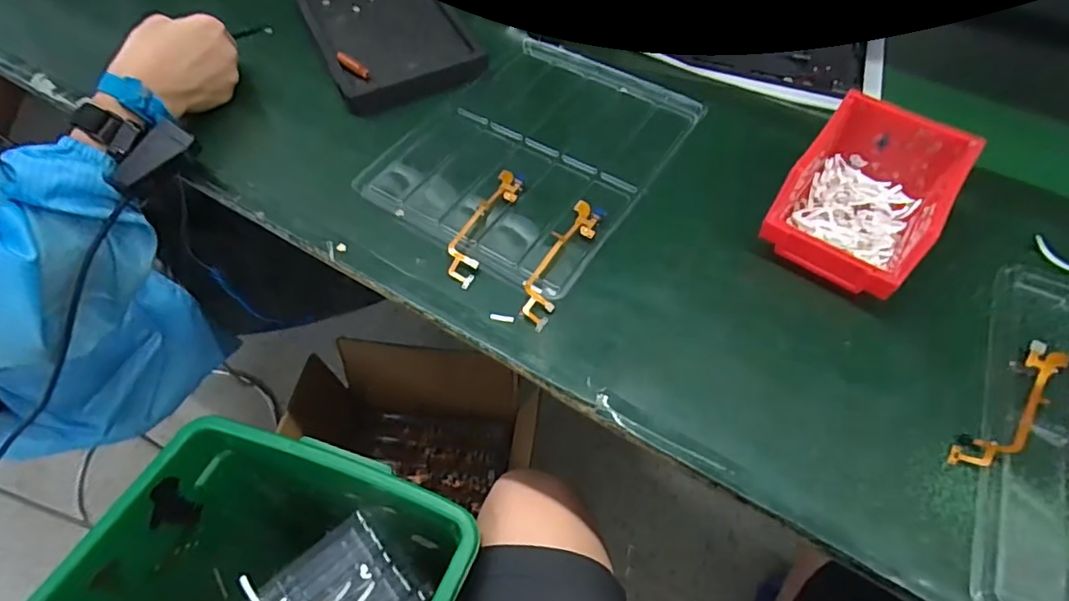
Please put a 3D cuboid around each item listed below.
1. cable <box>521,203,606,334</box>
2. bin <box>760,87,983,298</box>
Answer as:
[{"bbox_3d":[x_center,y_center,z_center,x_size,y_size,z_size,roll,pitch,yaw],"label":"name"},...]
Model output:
[{"bbox_3d":[0.021,-0.034,0.450,0.030,0.009,0.130,21,58,15],"label":"cable"},{"bbox_3d":[0.265,-0.083,0.445,0.103,0.072,0.150,32,62,21],"label":"bin"}]

